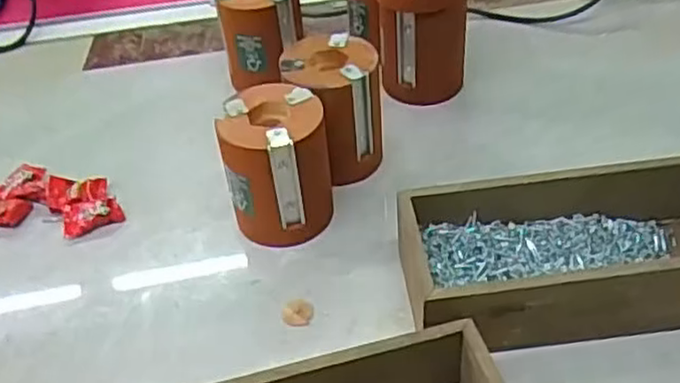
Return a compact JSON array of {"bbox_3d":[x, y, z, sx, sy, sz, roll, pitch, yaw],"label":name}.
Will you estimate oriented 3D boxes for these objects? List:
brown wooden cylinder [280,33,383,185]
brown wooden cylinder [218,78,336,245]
[{"bbox_3d":[-0.007,-0.066,0.585,0.076,0.102,0.085,-31,48,-27],"label":"brown wooden cylinder"},{"bbox_3d":[-0.045,-0.018,0.536,0.073,0.100,0.071,-2,42,3],"label":"brown wooden cylinder"}]

